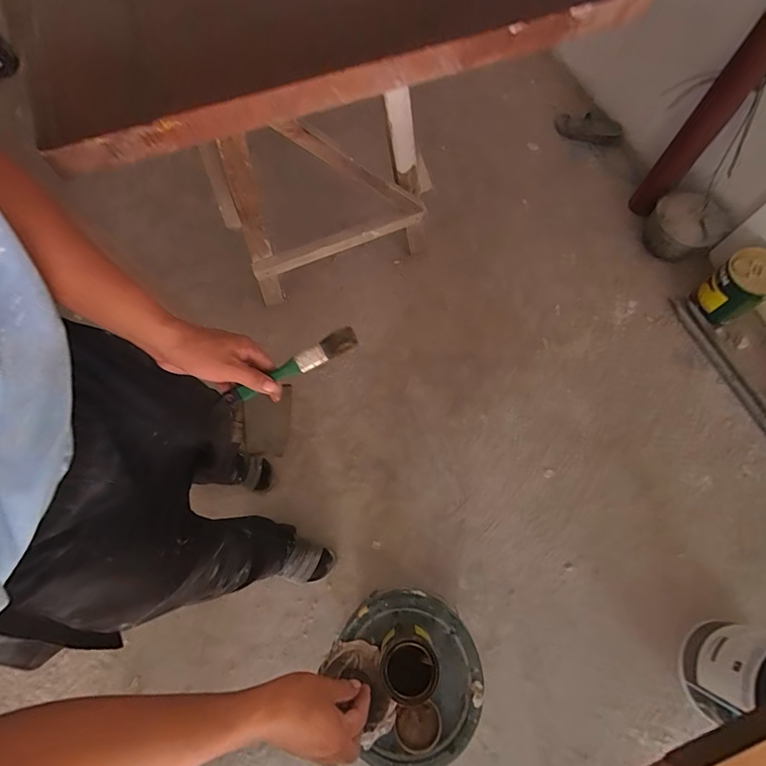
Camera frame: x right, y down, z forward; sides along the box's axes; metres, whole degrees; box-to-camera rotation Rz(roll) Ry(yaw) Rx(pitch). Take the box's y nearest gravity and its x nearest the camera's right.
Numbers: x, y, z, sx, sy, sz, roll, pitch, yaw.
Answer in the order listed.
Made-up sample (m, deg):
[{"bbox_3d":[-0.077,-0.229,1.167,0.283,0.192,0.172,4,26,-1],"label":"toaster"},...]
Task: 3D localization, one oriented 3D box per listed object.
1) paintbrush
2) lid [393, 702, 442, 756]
[{"bbox_3d":[-0.113,-0.017,0.502,0.176,0.020,0.025,-28,72,-4],"label":"paintbrush"},{"bbox_3d":[0.068,0.673,0.795,0.090,0.010,0.078,-2,71,1],"label":"lid"}]

